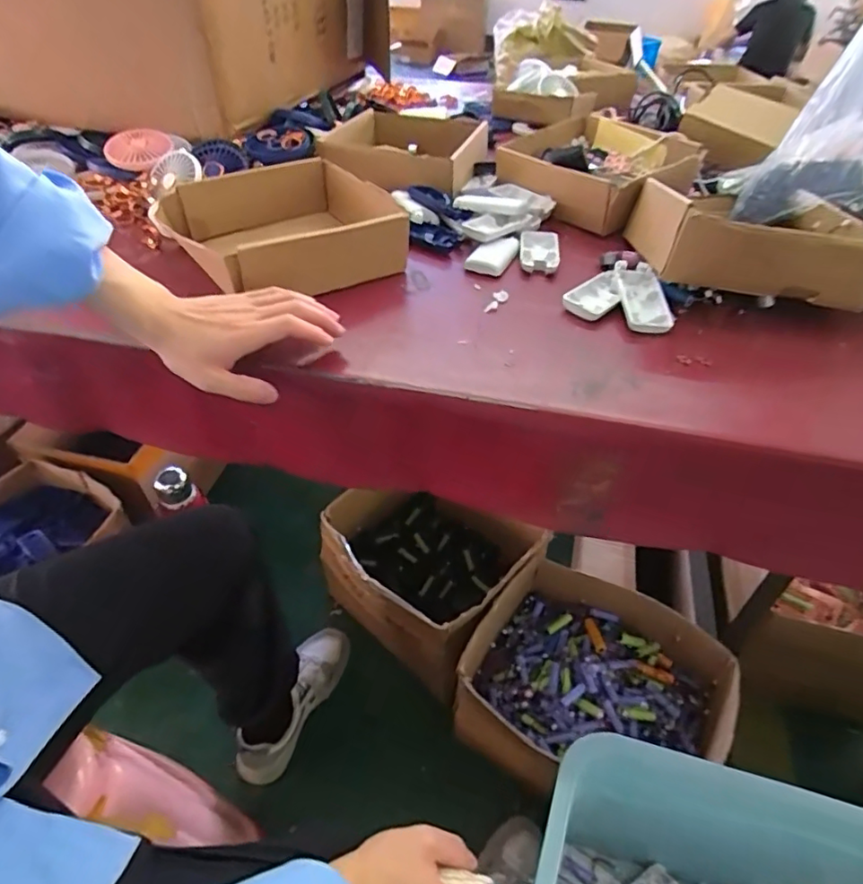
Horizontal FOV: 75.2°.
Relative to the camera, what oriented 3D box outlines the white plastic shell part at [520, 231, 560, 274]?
[{"bbox_3d":[0.130,-0.231,0.673,0.046,0.013,0.082,6,44,5],"label":"white plastic shell part"}]

